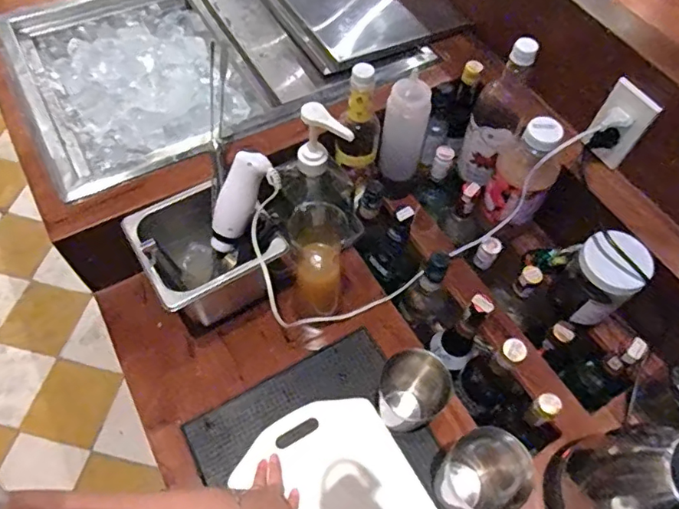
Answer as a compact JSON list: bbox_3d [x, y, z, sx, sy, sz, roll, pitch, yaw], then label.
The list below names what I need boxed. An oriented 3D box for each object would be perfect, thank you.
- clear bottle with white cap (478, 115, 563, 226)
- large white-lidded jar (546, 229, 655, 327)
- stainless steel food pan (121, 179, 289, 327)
[{"bbox_3d":[0.267,-0.112,0.756,0.099,0.164,0.078,31,63,14],"label":"clear bottle with white cap"},{"bbox_3d":[0.357,0.043,0.717,0.090,0.124,0.099,1,59,-2],"label":"large white-lidded jar"},{"bbox_3d":[-0.181,0.014,0.737,0.165,0.178,0.163,-29,65,-18],"label":"stainless steel food pan"}]

